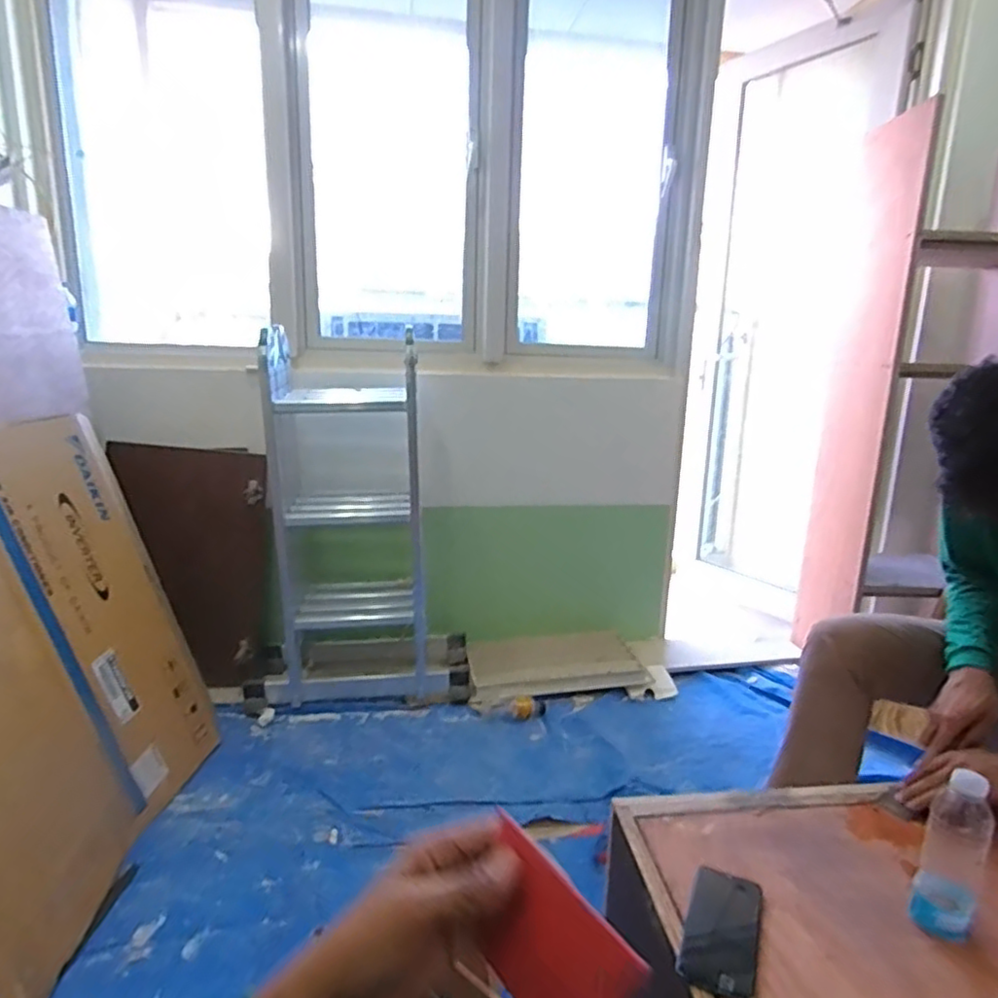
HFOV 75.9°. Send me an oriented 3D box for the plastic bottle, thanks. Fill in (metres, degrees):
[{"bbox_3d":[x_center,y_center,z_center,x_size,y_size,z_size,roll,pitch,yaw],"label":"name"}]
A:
[{"bbox_3d":[0.502,0.394,0.706,0.059,0.171,0.052,12,16,40],"label":"plastic bottle"}]

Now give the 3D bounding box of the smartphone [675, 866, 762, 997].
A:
[{"bbox_3d":[0.246,0.470,0.704,0.073,0.010,0.151,8,14,25],"label":"smartphone"}]

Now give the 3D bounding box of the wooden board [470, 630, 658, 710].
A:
[{"bbox_3d":[0.158,0.508,1.922,0.522,0.075,0.266,-1,13,-13],"label":"wooden board"}]

